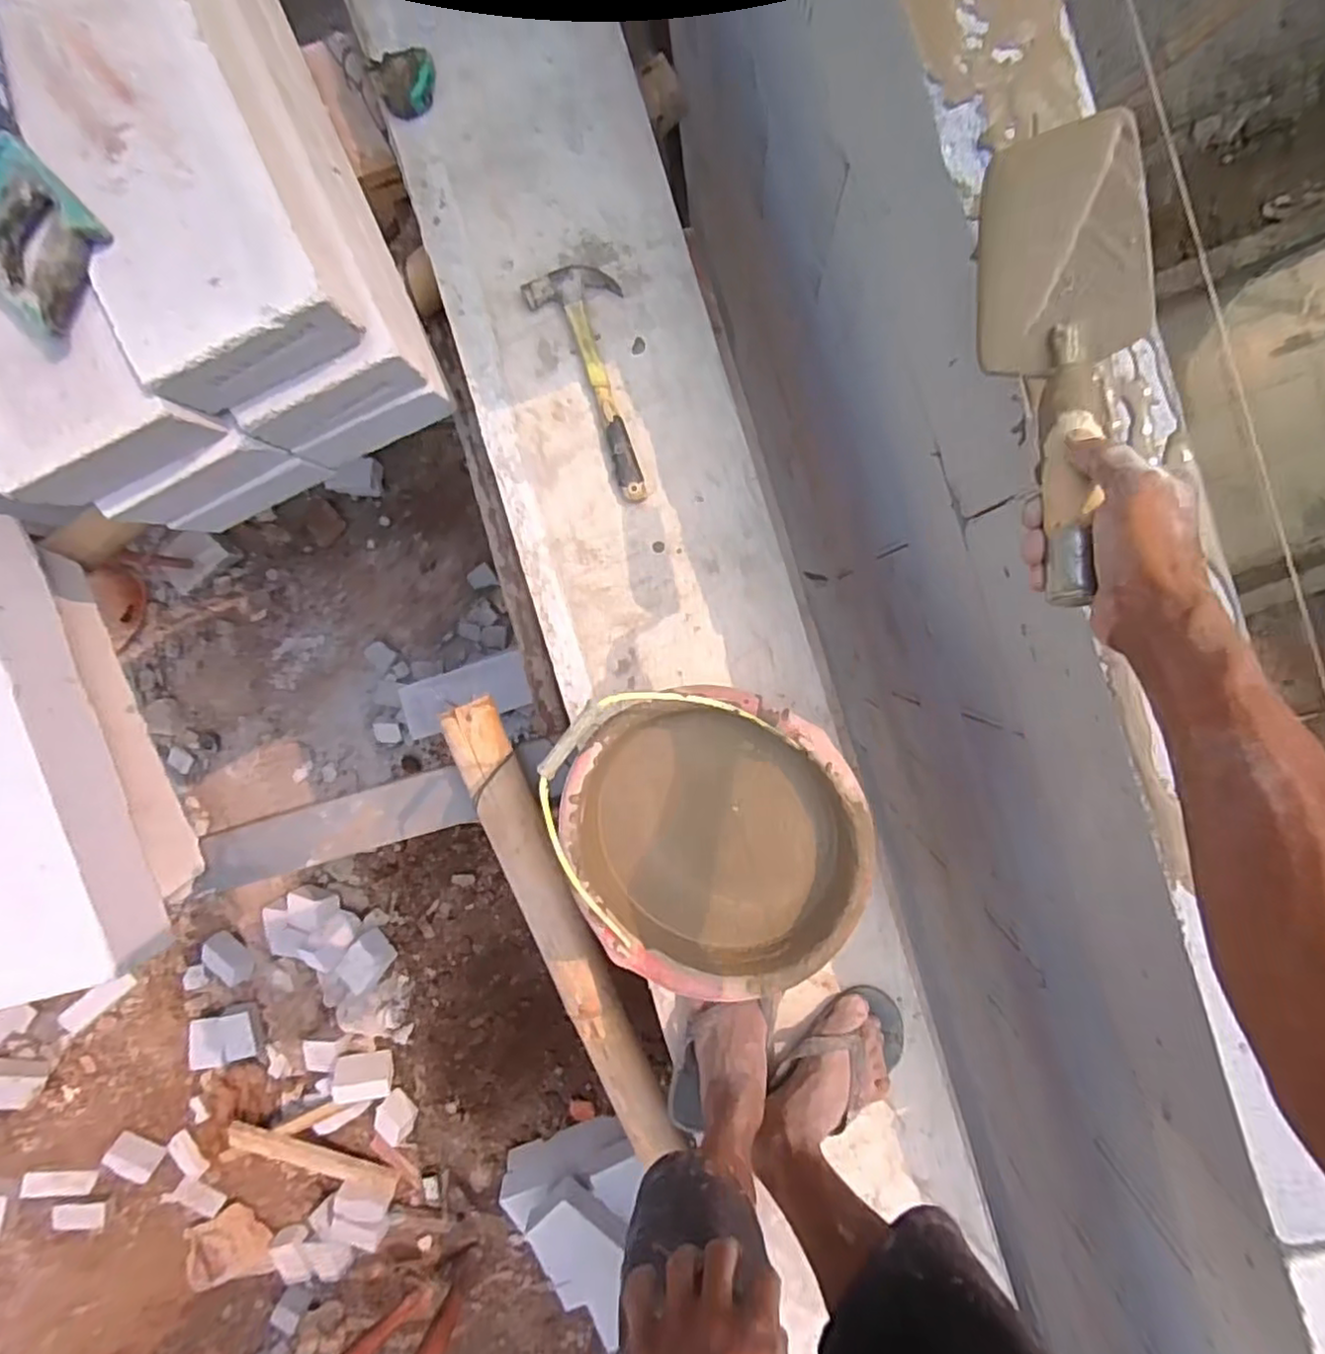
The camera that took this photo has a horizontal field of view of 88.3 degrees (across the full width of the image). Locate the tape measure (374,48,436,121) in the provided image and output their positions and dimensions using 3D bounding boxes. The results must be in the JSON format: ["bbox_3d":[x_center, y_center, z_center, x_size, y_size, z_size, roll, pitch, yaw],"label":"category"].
[{"bbox_3d":[-0.292,-0.685,0.781,0.061,0.027,0.064,0,94,6],"label":"tape measure"}]

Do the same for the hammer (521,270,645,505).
[{"bbox_3d":[-0.058,-0.353,0.803,0.098,0.027,0.275,-26,91,7],"label":"hammer"}]

